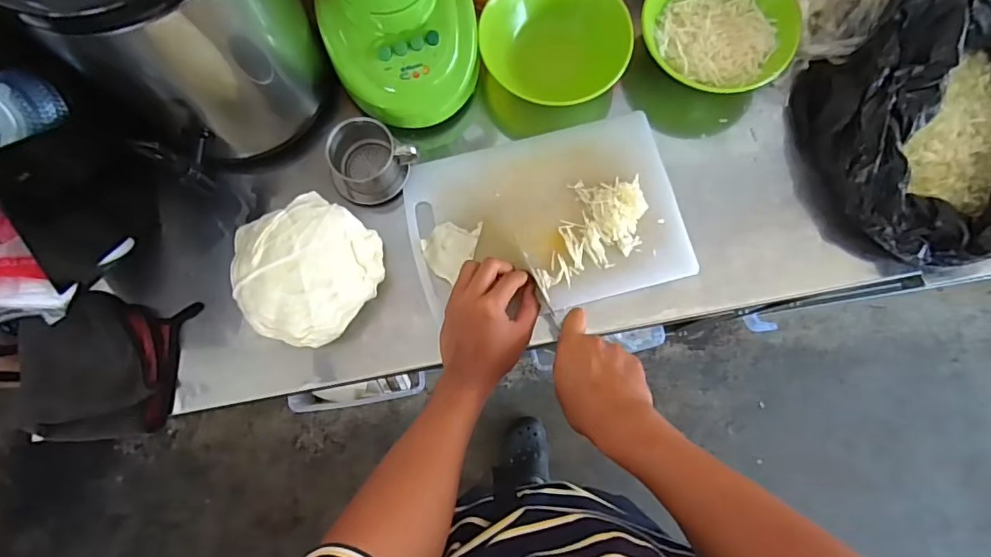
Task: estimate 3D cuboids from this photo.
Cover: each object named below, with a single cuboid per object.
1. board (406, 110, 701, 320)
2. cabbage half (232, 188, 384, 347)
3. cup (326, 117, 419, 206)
[{"bbox_3d":[0.058,-0.066,0.606,0.296,0.017,0.199,-15,82,-1],"label":"board"},{"bbox_3d":[-0.200,-0.010,0.565,0.138,0.080,0.145,36,81,7],"label":"cabbage half"},{"bbox_3d":[-0.143,-0.128,0.606,0.080,0.089,0.073,27,80,6],"label":"cup"}]

